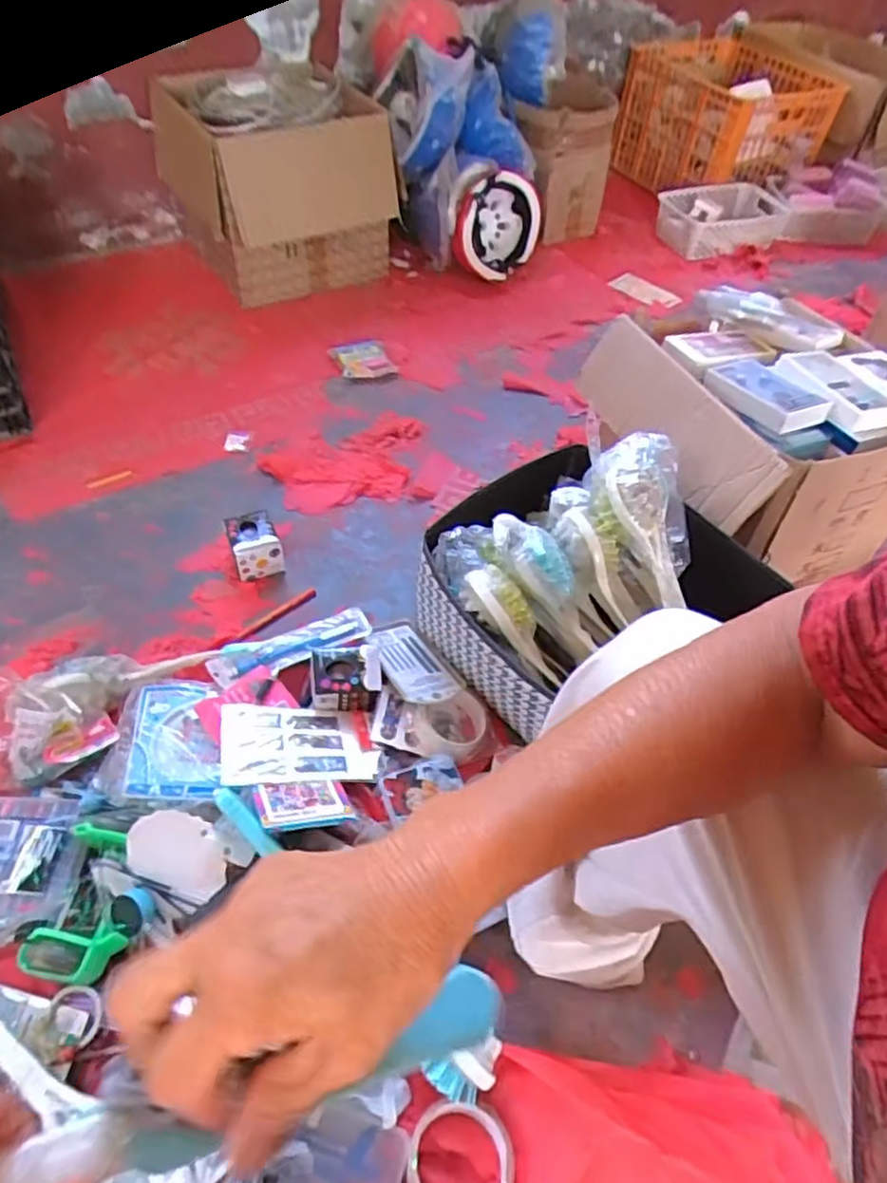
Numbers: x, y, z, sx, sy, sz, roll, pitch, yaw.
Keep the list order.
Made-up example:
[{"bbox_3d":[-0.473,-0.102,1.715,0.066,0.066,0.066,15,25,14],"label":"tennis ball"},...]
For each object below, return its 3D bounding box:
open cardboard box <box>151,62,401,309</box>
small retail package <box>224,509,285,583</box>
[{"bbox_3d":[-0.337,-0.824,1.370,0.389,0.347,0.336,-22,56,-20],"label":"open cardboard box"},{"bbox_3d":[-0.270,-0.065,0.947,0.068,0.065,0.079,-17,54,-16],"label":"small retail package"}]

